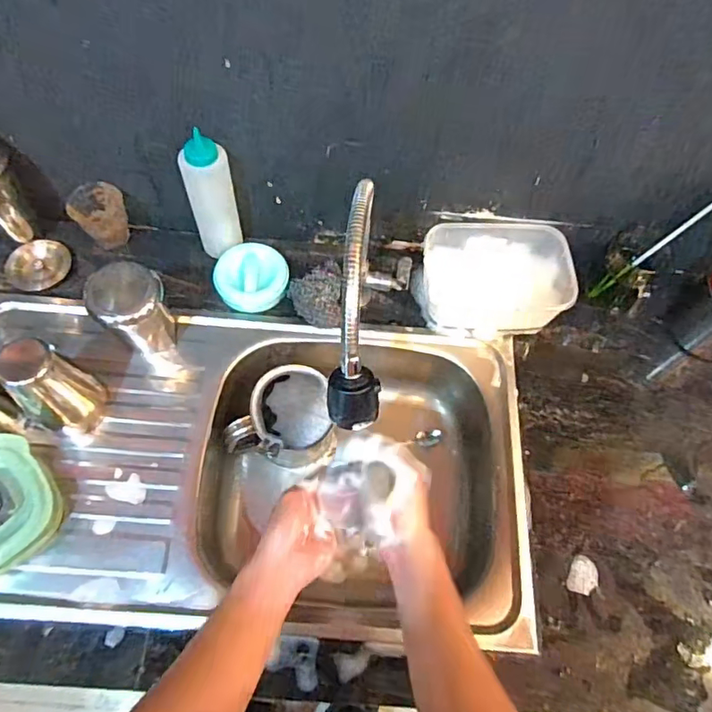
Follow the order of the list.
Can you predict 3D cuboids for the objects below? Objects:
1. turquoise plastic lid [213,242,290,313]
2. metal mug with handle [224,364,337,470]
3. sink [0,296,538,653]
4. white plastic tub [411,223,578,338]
[{"bbox_3d":[-0.148,-0.111,0.760,0.099,0.031,0.105,5,64,-1],"label":"turquoise plastic lid"},{"bbox_3d":[-0.105,0.096,0.738,0.143,0.117,0.120,-6,65,-7],"label":"metal mug with handle"},{"bbox_3d":[-0.161,0.149,0.715,0.747,0.136,0.395,5,64,-1],"label":"sink"},{"bbox_3d":[0.191,-0.109,0.755,0.207,0.083,0.147,3,64,-2],"label":"white plastic tub"}]

